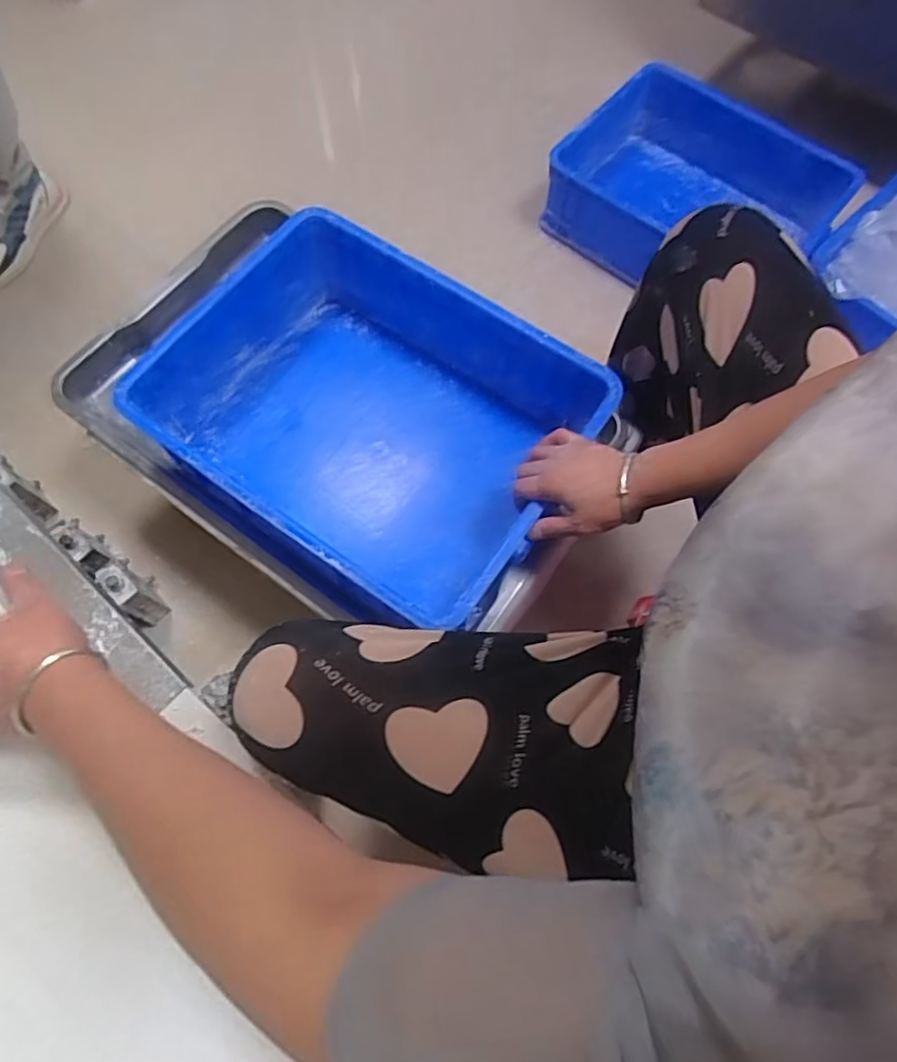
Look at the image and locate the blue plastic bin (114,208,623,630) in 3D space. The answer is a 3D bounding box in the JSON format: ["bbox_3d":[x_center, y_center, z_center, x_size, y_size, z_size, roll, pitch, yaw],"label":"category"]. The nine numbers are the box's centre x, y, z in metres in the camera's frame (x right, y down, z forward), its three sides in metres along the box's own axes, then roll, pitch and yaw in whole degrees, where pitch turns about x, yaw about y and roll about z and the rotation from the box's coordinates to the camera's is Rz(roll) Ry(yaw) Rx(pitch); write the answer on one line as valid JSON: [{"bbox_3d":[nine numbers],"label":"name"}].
[{"bbox_3d":[-0.091,-0.124,0.708,0.396,0.139,0.327,35,73,11],"label":"blue plastic bin"}]

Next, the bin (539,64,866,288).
[{"bbox_3d":[0.416,-0.562,1.114,0.412,0.169,0.330,39,73,12],"label":"bin"}]

